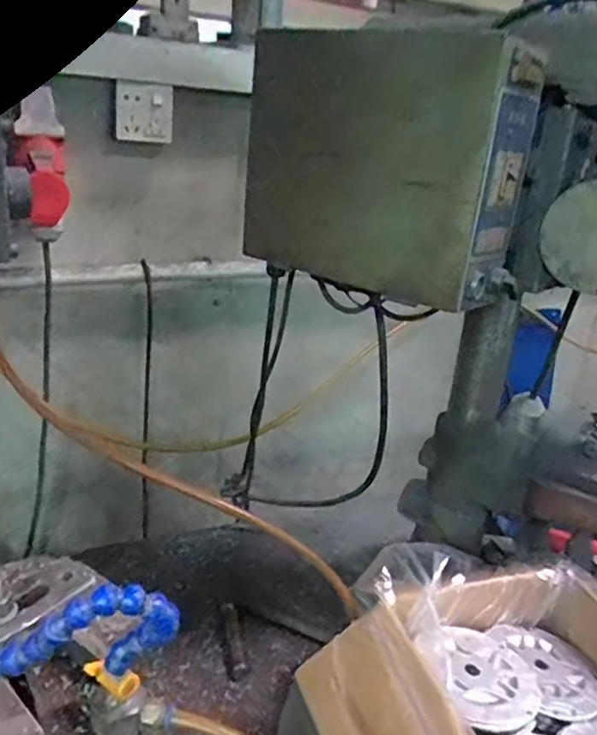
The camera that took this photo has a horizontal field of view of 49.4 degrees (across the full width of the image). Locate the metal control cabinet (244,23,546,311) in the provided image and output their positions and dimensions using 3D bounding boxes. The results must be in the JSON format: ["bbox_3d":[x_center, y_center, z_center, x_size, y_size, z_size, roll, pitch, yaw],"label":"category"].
[{"bbox_3d":[0.093,-0.224,0.726,0.296,0.250,0.137,22,27,37],"label":"metal control cabinet"}]

